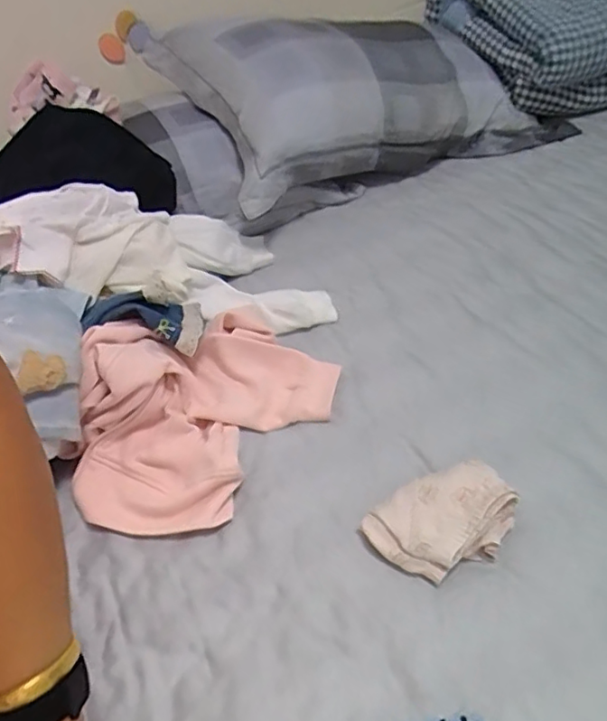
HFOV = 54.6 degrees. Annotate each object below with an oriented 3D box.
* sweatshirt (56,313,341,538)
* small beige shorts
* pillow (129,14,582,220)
[{"bbox_3d":[-0.111,0.044,0.664,0.313,0.114,0.236,-21,45,-14],"label":"sweatshirt"},{"bbox_3d":[0.135,0.153,0.566,0.134,0.034,0.098,-29,47,-22],"label":"small beige shorts"},{"bbox_3d":[0.104,-0.512,1.102,0.667,0.194,0.446,-20,76,-24],"label":"pillow"}]

